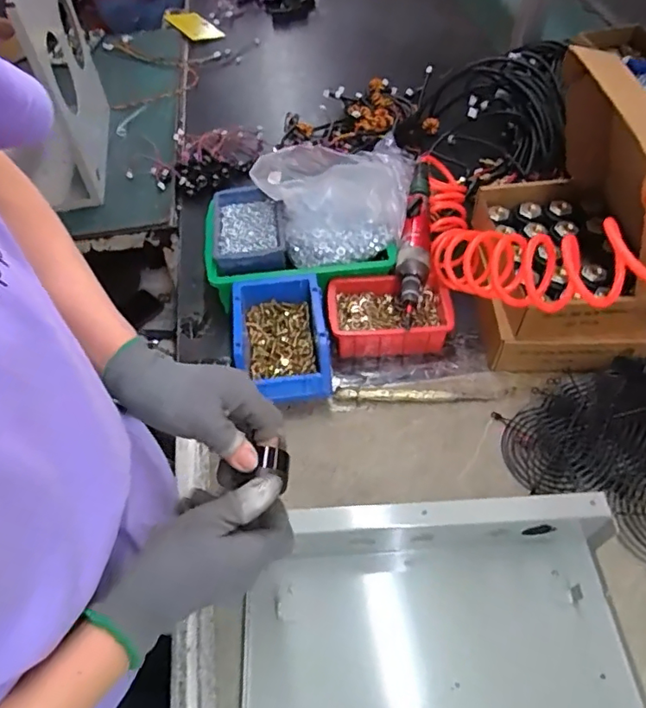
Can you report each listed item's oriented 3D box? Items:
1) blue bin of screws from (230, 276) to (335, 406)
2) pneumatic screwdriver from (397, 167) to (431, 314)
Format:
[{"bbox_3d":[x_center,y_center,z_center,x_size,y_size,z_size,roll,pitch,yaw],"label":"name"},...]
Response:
[{"bbox_3d":[-0.052,-0.014,0.645,0.108,0.071,0.145,-7,52,-2],"label":"blue bin of screws"},{"bbox_3d":[0.124,-0.164,0.700,0.037,0.046,0.259,7,53,9],"label":"pneumatic screwdriver"}]

